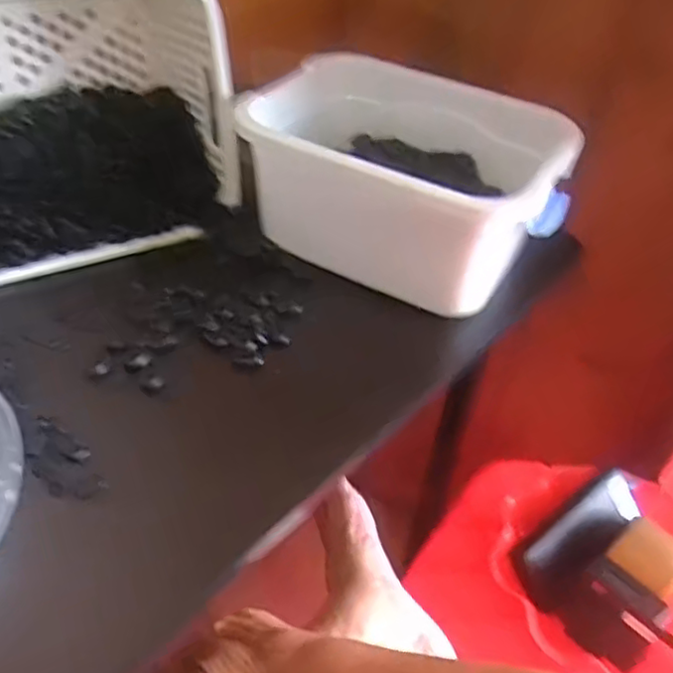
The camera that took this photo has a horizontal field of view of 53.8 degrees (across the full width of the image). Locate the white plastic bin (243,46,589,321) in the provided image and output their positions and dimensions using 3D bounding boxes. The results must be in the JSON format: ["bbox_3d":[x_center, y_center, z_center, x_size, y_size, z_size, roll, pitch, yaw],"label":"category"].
[{"bbox_3d":[0.057,-0.132,0.572,0.265,0.116,0.174,22,46,16],"label":"white plastic bin"}]

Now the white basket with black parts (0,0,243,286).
[{"bbox_3d":[-0.257,-0.175,0.549,0.314,0.163,0.179,-18,49,-23],"label":"white basket with black parts"}]

